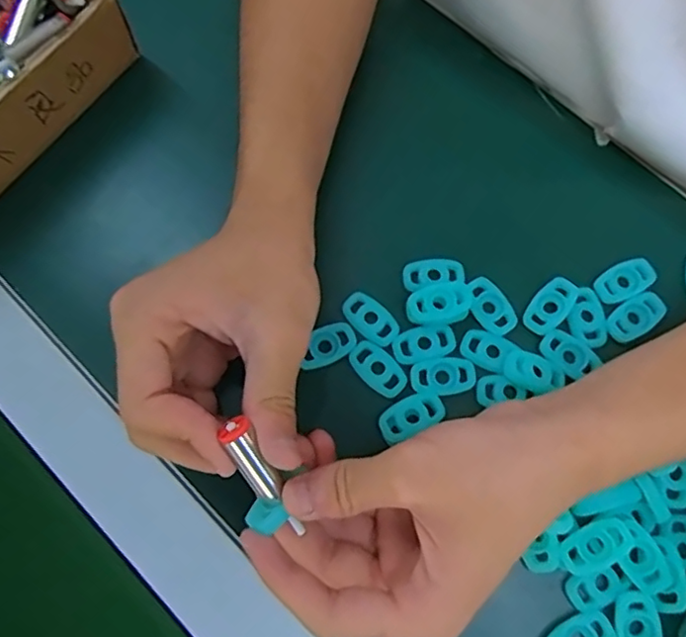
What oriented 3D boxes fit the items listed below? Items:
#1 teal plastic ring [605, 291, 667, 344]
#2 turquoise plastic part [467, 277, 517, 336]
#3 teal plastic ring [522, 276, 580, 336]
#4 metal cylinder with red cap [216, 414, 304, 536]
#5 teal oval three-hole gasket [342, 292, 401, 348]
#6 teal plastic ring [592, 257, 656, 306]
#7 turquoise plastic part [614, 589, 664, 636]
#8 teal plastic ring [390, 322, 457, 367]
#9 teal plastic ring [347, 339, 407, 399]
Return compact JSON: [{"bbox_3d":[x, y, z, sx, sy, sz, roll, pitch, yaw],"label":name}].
[{"bbox_3d":[0.151,-0.001,0.304,0.032,0.004,0.018,-33,75,-10],"label":"teal plastic ring"},{"bbox_3d":[0.076,-0.006,0.307,0.018,0.005,0.032,-32,75,-10],"label":"turquoise plastic part"},{"bbox_3d":[0.108,-0.007,0.306,0.018,0.004,0.032,42,77,12],"label":"teal plastic ring"},{"bbox_3d":[-0.035,0.057,0.234,0.011,0.009,0.038,-33,110,-10],"label":"metal cylinder with red cap"},{"bbox_3d":[0.014,0.000,0.307,0.019,0.004,0.032,-43,77,-12],"label":"teal oval three-hole gasket"},{"bbox_3d":[0.148,-0.020,0.310,0.033,0.004,0.017,-26,74,-8],"label":"teal plastic ring"},{"bbox_3d":[0.131,0.137,0.261,0.019,0.007,0.032,0,72,0],"label":"turquoise plastic part"},{"bbox_3d":[0.042,0.013,0.302,0.032,0.004,0.018,-18,73,-6],"label":"teal plastic ring"},{"bbox_3d":[0.018,0.025,0.299,0.031,0.004,0.018,41,76,11],"label":"teal plastic ring"}]

